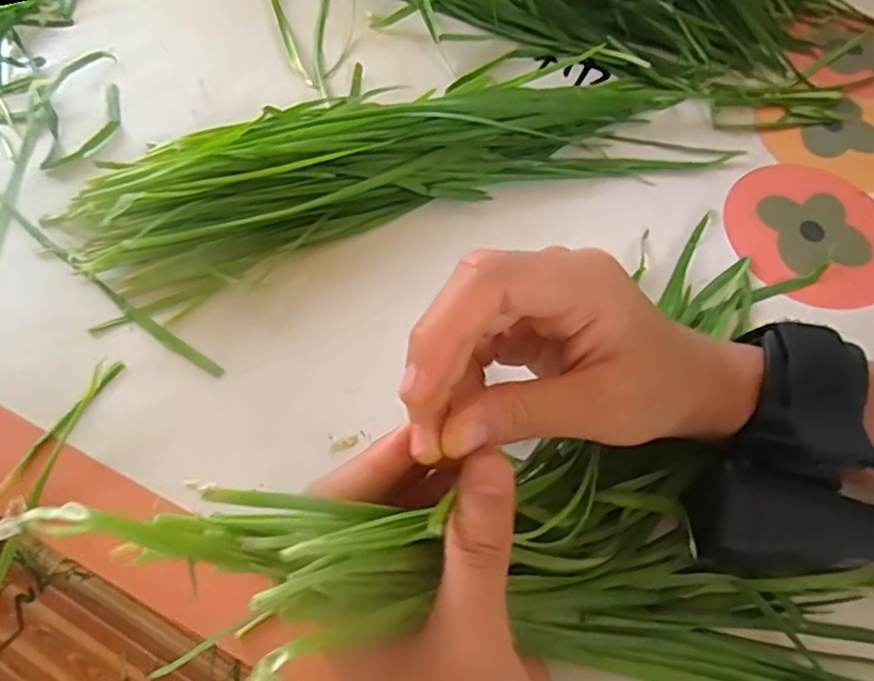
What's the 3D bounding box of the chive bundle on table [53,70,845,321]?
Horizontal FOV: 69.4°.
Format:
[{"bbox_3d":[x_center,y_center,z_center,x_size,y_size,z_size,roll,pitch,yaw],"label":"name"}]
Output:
[{"bbox_3d":[0.027,-0.115,0.344,0.424,0.029,0.091,-18,63,-15],"label":"chive bundle on table"}]

